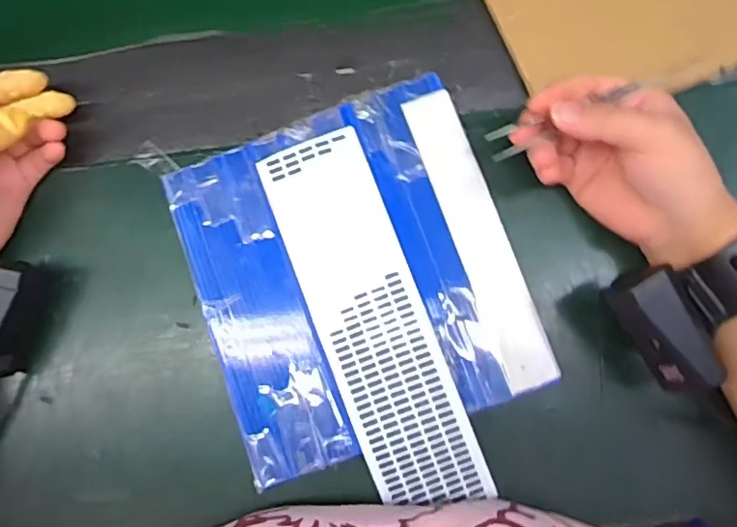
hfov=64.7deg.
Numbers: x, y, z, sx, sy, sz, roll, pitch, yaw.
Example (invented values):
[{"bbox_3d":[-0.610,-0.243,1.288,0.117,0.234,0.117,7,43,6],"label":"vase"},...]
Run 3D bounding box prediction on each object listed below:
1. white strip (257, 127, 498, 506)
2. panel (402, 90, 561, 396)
[{"bbox_3d":[0.003,0.034,0.352,0.067,0.007,0.231,-21,81,-1],"label":"white strip"},{"bbox_3d":[0.072,-0.016,0.363,0.037,0.009,0.188,-19,84,-5],"label":"panel"}]

